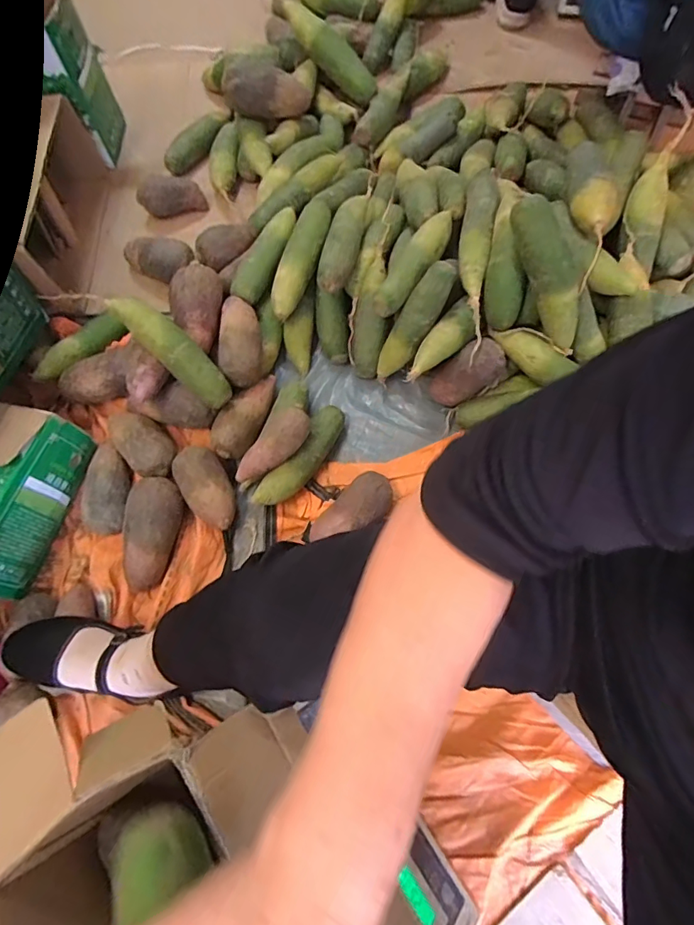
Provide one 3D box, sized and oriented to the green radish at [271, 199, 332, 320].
[{"bbox_3d":[-0.075,-0.343,0.766,0.056,0.050,0.211,21,89,9],"label":"green radish"}]

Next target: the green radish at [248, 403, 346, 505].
[{"bbox_3d":[-0.069,-0.004,0.741,0.055,0.055,0.200,31,74,12],"label":"green radish"}]

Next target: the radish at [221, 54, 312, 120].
[{"bbox_3d":[-0.151,-0.716,0.879,0.178,0.085,0.103,-13,69,-27],"label":"radish"}]

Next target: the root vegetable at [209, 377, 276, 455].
[{"bbox_3d":[-0.162,-0.082,0.757,0.061,0.050,0.162,23,73,9],"label":"root vegetable"}]

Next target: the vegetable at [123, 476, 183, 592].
[{"bbox_3d":[-0.293,0.106,0.695,0.071,0.061,0.164,7,71,4],"label":"vegetable"}]

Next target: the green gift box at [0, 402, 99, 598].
[{"bbox_3d":[-0.499,0.053,0.687,0.107,0.128,0.262,17,72,8],"label":"green gift box"}]

